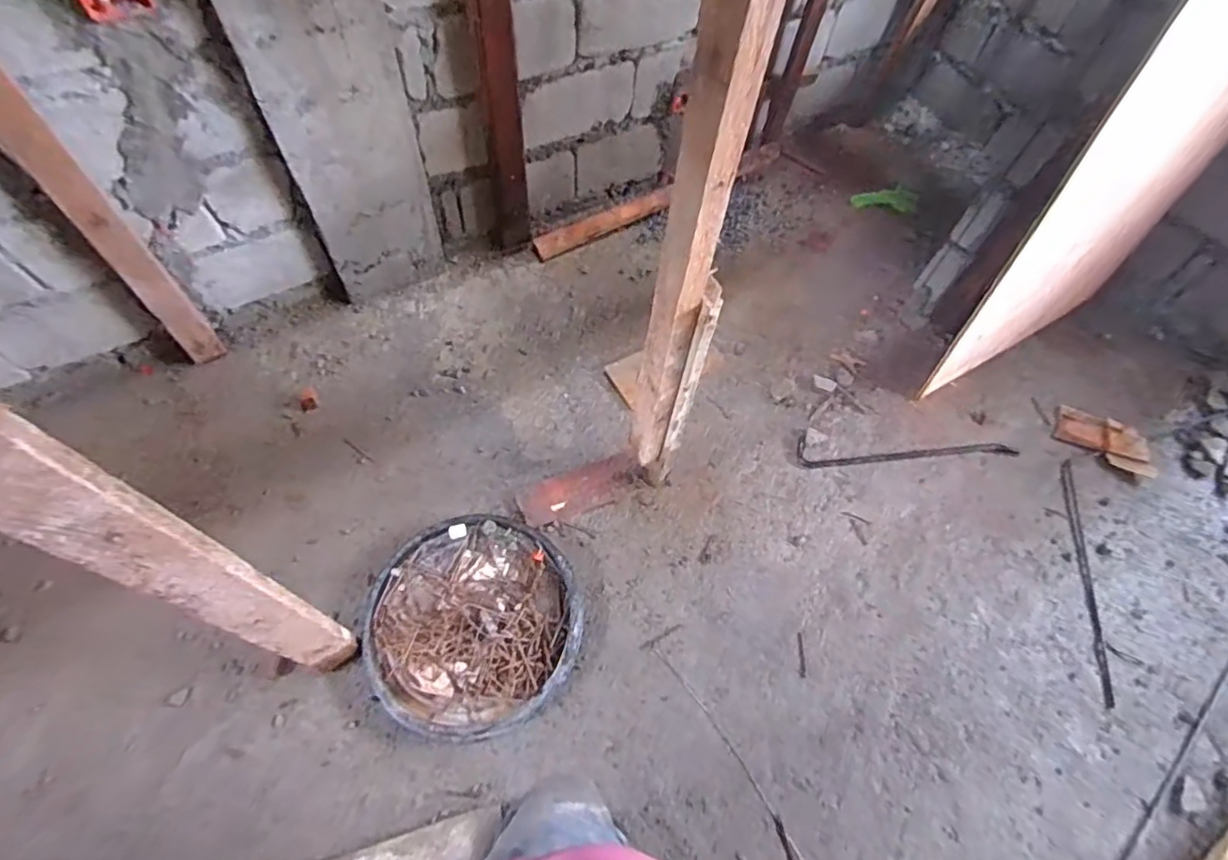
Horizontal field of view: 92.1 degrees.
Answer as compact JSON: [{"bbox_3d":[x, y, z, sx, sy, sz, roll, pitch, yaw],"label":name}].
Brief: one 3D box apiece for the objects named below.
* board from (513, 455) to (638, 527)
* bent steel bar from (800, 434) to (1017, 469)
[{"bbox_3d":[-0.086,0.159,1.574,0.334,0.014,0.117,-19,65,-13],"label":"board"},{"bbox_3d":[0.842,0.064,1.694,0.639,0.025,0.097,1,62,-3],"label":"bent steel bar"}]

